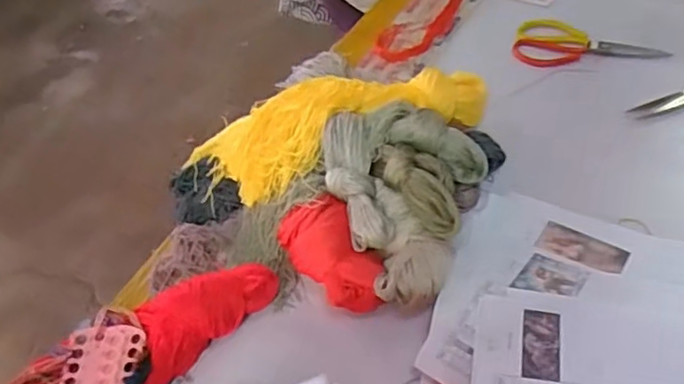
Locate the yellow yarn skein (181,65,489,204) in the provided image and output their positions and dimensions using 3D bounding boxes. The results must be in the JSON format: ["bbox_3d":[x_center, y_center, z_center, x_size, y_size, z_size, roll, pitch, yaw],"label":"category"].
[{"bbox_3d":[-0.009,-0.100,0.812,0.379,0.075,0.155,-24,50,-15],"label":"yellow yarn skein"}]

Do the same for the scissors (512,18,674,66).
[{"bbox_3d":[0.368,-0.222,0.922,0.207,0.019,0.108,10,50,14],"label":"scissors"}]

